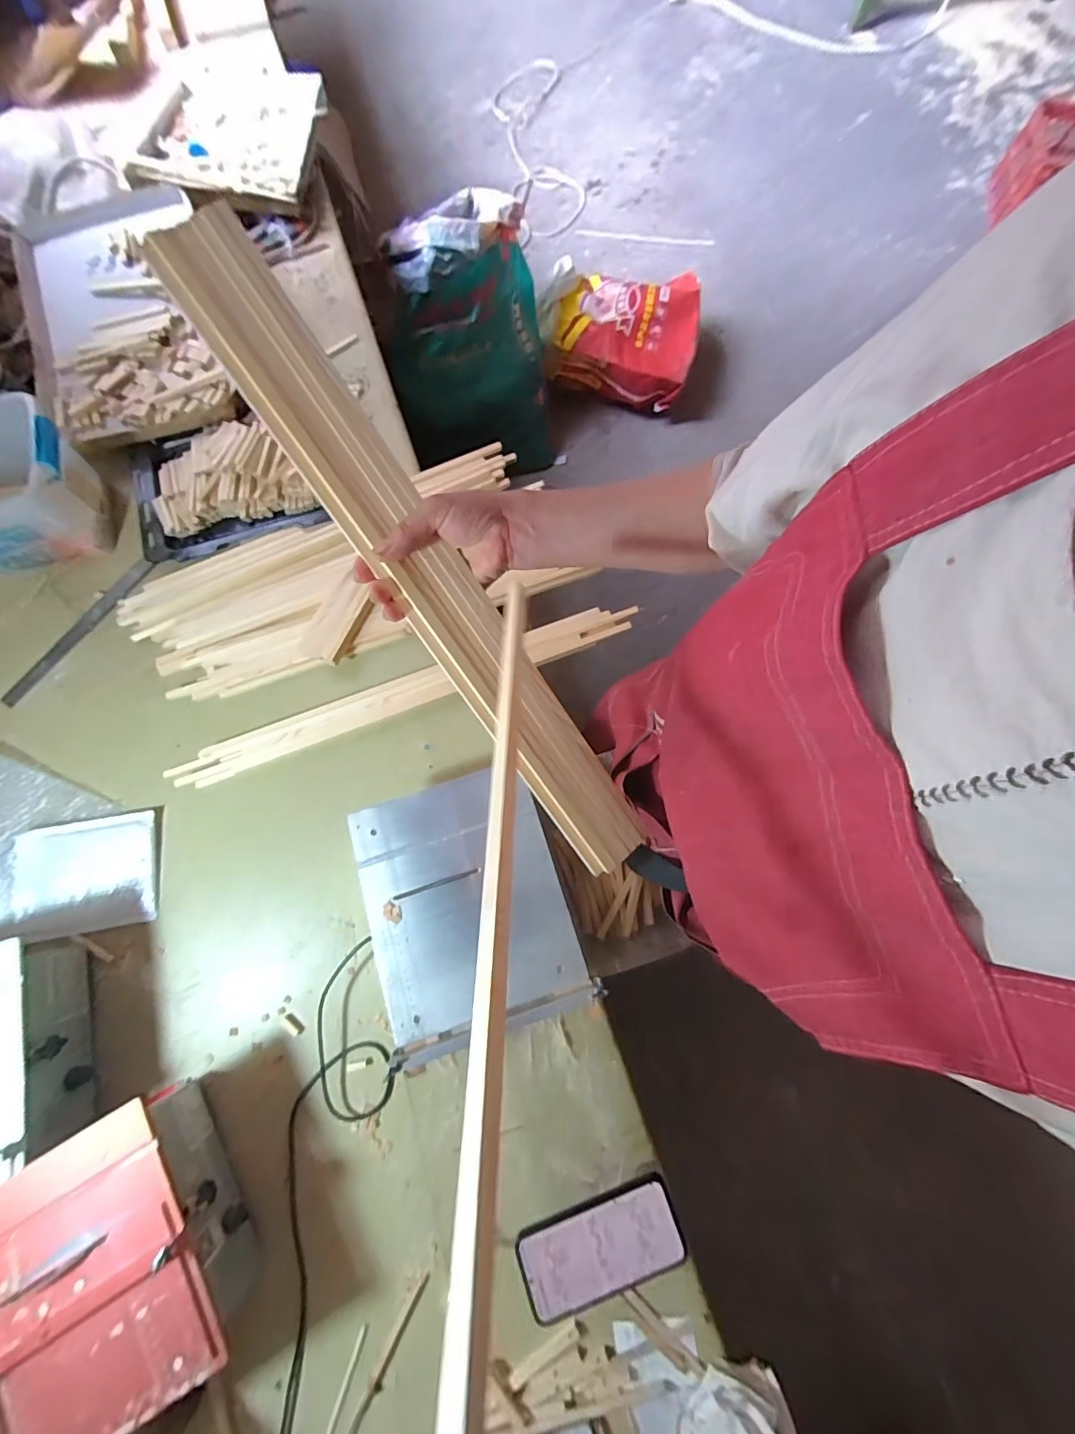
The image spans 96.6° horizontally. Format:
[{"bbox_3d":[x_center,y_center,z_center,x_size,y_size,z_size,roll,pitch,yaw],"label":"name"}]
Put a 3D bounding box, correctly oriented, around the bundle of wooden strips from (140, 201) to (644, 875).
[{"bbox_3d":[-0.079,-0.099,0.430,0.073,0.028,0.615,-37,108,-9],"label":"bundle of wooden strips"}]

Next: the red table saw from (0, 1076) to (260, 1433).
[{"bbox_3d":[-0.441,0.571,0.528,0.185,0.162,0.252,-31,78,-8],"label":"red table saw"}]

